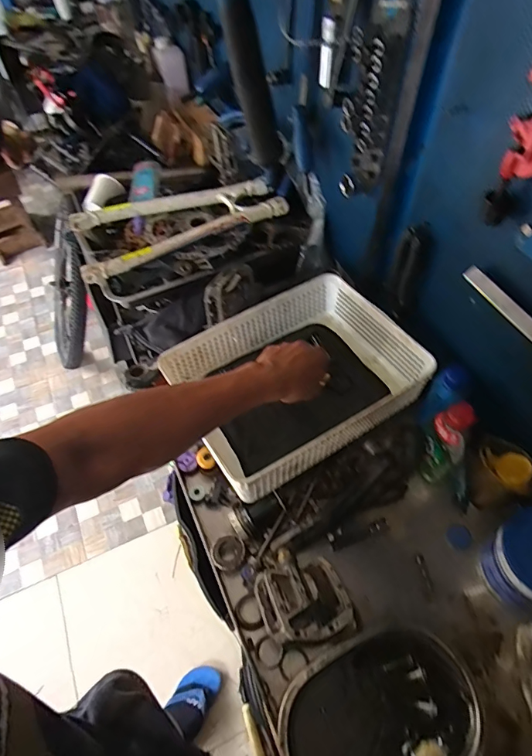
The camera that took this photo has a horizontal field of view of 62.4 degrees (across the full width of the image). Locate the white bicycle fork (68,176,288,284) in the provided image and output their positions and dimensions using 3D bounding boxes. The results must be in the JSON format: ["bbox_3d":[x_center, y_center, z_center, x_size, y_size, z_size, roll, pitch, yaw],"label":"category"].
[{"bbox_3d":[-0.167,-0.298,0.816,0.379,0.037,0.171,-22,57,-14],"label":"white bicycle fork"}]

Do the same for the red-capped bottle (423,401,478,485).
[{"bbox_3d":[0.247,0.091,0.610,0.051,0.166,0.050,-1,54,1],"label":"red-capped bottle"}]

